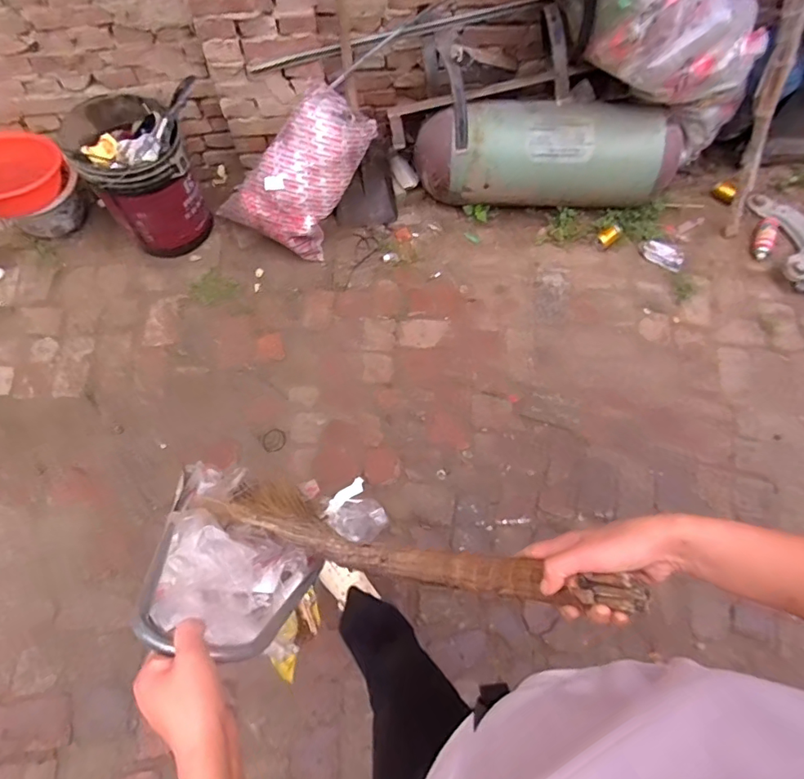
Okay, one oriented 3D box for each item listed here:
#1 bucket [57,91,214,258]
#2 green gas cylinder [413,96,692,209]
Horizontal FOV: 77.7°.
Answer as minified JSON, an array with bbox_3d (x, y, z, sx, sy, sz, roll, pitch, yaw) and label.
[{"bbox_3d":[-0.838,-0.674,1.618,0.297,0.399,0.320,-31,70,-16],"label":"bucket"},{"bbox_3d":[0.498,-0.795,1.683,0.916,0.317,0.254,1,65,-2],"label":"green gas cylinder"}]

